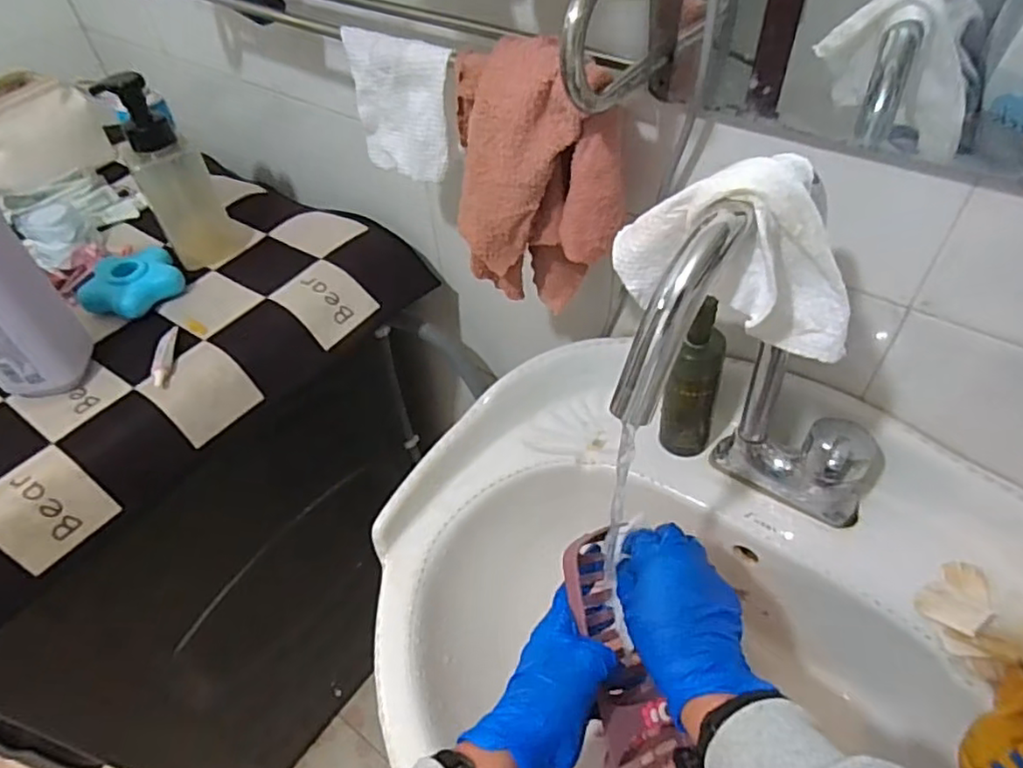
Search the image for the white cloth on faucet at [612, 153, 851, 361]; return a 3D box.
[{"bbox_3d":[0.123,-0.067,0.338,0.131,0.094,0.058,6,48,8],"label":"white cloth on faucet"}]

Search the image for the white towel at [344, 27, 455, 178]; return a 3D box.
[{"bbox_3d":[-0.093,-0.230,0.533,0.103,0.108,0.023,26,54,24],"label":"white towel"}]

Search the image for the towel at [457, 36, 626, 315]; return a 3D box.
[{"bbox_3d":[0.021,-0.153,0.501,0.122,0.203,0.092,-4,48,-1],"label":"towel"}]

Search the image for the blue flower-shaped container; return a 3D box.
[{"bbox_3d":[-0.421,-0.115,0.696,0.103,0.033,0.094,-36,55,-26],"label":"blue flower-shaped container"}]

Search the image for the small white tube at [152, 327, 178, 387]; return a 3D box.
[{"bbox_3d":[-0.343,-0.025,0.630,0.016,0.017,0.072,-9,48,-6],"label":"small white tube"}]

